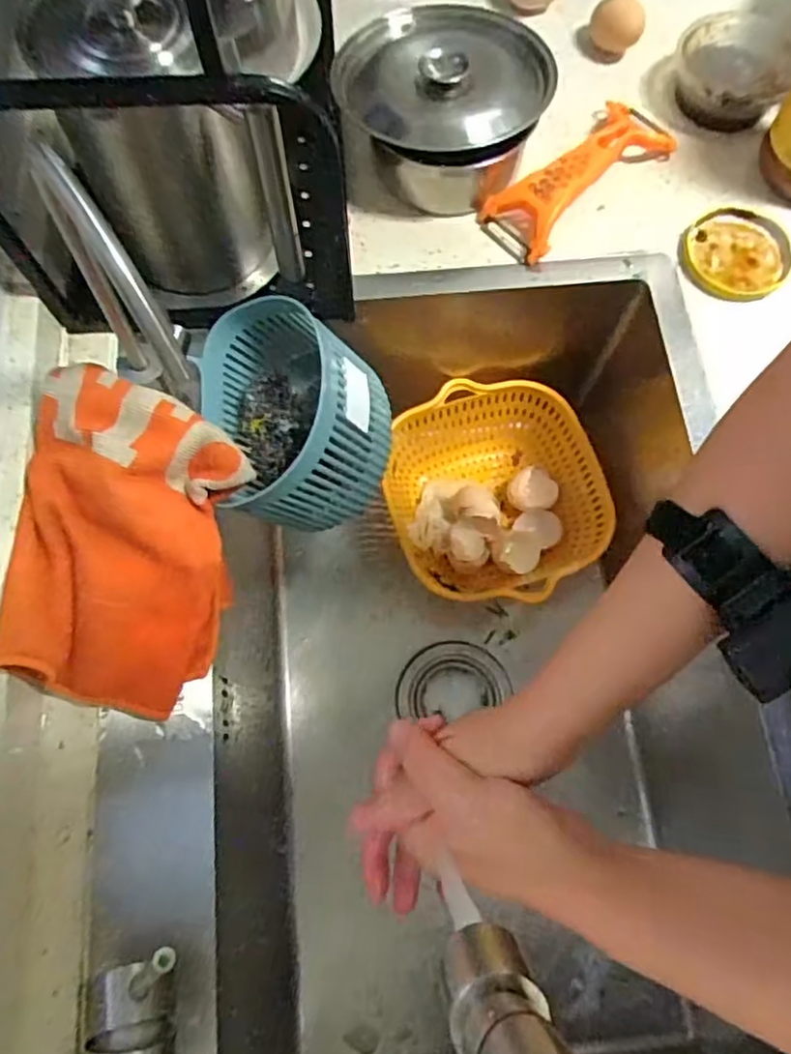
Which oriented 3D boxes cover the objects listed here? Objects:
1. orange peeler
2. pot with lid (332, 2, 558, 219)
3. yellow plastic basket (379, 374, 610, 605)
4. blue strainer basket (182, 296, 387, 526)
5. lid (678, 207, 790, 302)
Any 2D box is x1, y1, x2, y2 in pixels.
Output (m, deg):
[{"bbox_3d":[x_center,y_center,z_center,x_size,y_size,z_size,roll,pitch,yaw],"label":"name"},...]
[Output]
[{"bbox_3d":[0.151,-0.295,0.555,0.182,0.035,0.068,-41,76,-13],"label":"orange peeler"},{"bbox_3d":[0.042,-0.339,0.549,0.155,0.078,0.160,0,71,0],"label":"pot with lid"},{"bbox_3d":[0.096,-0.027,0.658,0.193,0.085,0.208,-15,72,-5],"label":"yellow plastic basket"},{"bbox_3d":[-0.083,-0.085,0.514,0.136,0.106,0.157,-1,81,33],"label":"blue strainer basket"},{"bbox_3d":[0.279,-0.223,0.550,0.085,0.015,0.080,0,71,0],"label":"lid"}]

